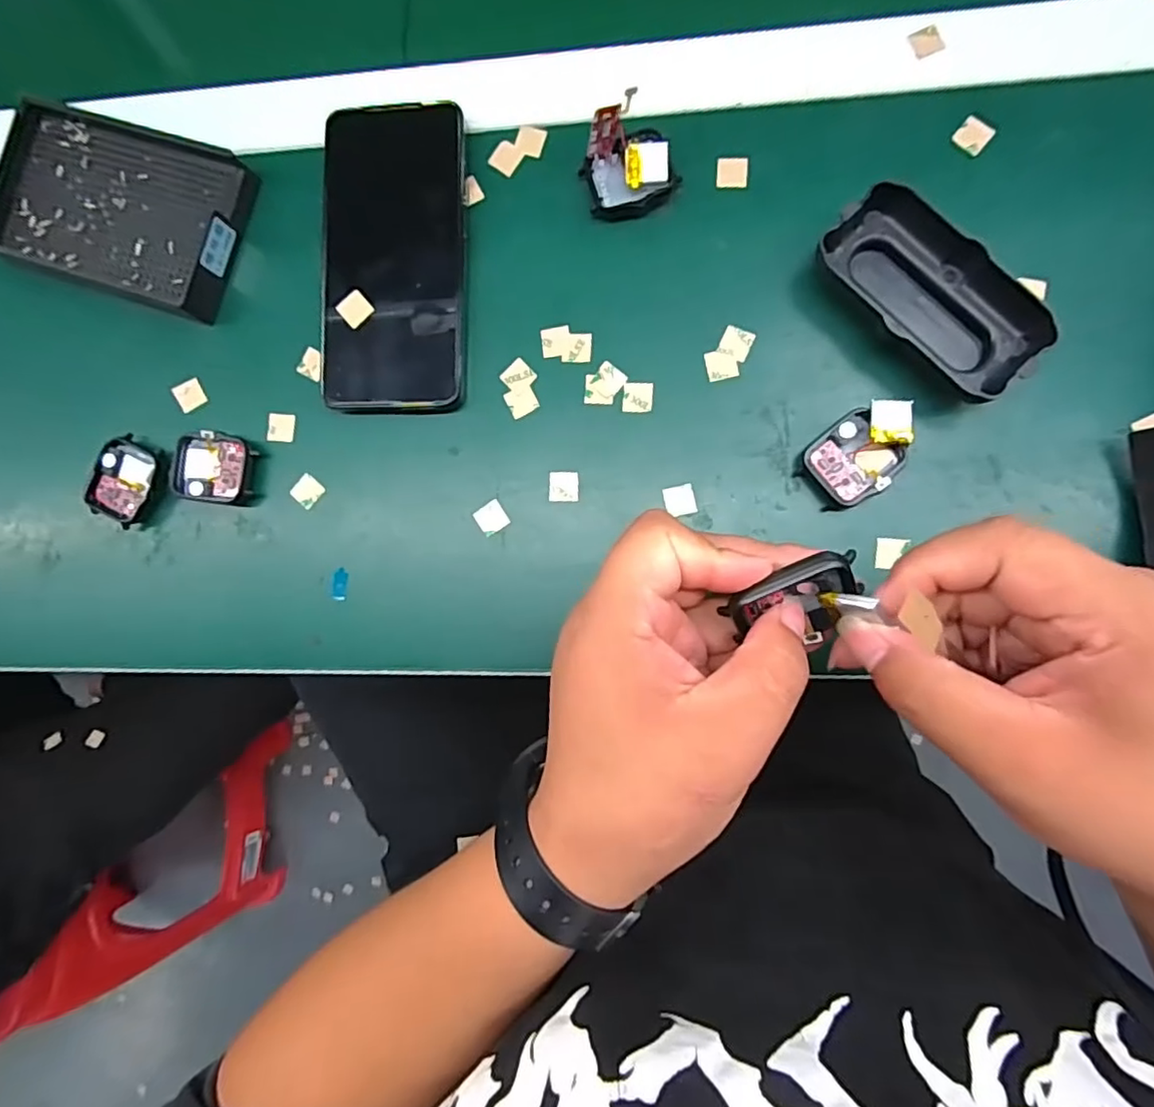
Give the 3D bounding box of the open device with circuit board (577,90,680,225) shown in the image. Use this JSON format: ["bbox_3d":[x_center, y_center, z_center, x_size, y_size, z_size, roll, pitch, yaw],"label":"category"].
[{"bbox_3d":[0.026,-0.199,0.306,0.045,0.037,0.038,-17,85,6],"label":"open device with circuit board"}]

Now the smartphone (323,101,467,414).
[{"bbox_3d":[-0.099,-0.159,0.326,0.078,0.007,0.163,1,91,7],"label":"smartphone"}]

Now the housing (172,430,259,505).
[{"bbox_3d":[-0.204,-0.048,0.339,0.046,0.012,0.038,11,88,7],"label":"housing"}]

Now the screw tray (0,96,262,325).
[{"bbox_3d":[-0.262,-0.196,0.346,0.140,0.026,0.091,20,89,8],"label":"screw tray"}]

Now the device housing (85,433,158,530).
[{"bbox_3d":[-0.259,-0.041,0.346,0.035,0.012,0.047,23,90,8],"label":"device housing"}]

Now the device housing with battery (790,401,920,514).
[{"bbox_3d":[0.141,-0.050,0.298,0.054,0.016,0.037,-41,83,3],"label":"device housing with battery"}]

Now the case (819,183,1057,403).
[{"bbox_3d":[0.174,-0.127,0.292,0.052,0.025,0.109,-39,83,3],"label":"case"}]

